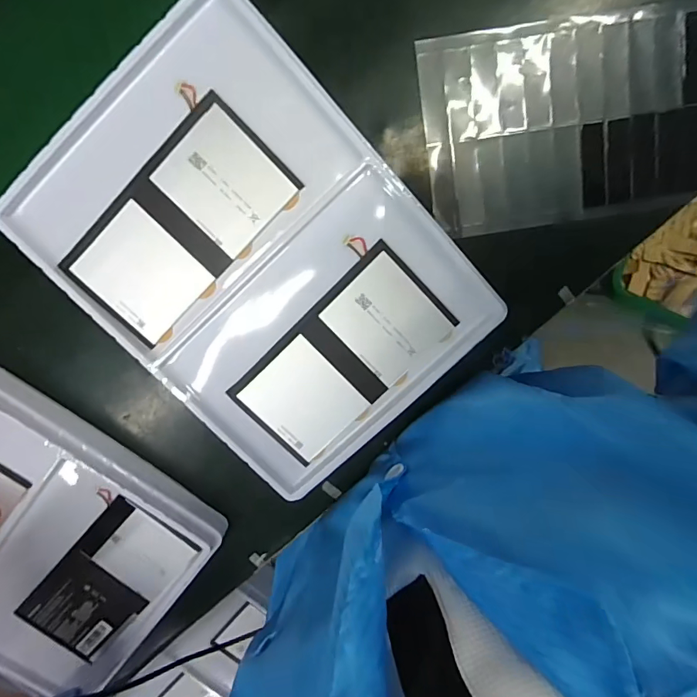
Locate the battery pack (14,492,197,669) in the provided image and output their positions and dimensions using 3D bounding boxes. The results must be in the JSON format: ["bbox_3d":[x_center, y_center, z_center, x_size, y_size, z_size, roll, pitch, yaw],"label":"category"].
[{"bbox_3d":[-0.231,0.222,0.419,0.089,0.007,0.166,42,96,-7],"label":"battery pack"}]

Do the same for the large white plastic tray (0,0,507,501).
[{"bbox_3d":[-0.064,-0.059,0.337,0.236,0.022,0.326,-43,98,6],"label":"large white plastic tray"}]

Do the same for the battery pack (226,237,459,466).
[{"bbox_3d":[-0.006,0.006,0.353,0.169,0.011,0.097,-44,96,6],"label":"battery pack"}]

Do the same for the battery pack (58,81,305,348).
[{"bbox_3d":[-0.125,-0.091,0.329,0.093,0.010,0.170,44,96,-6],"label":"battery pack"}]

